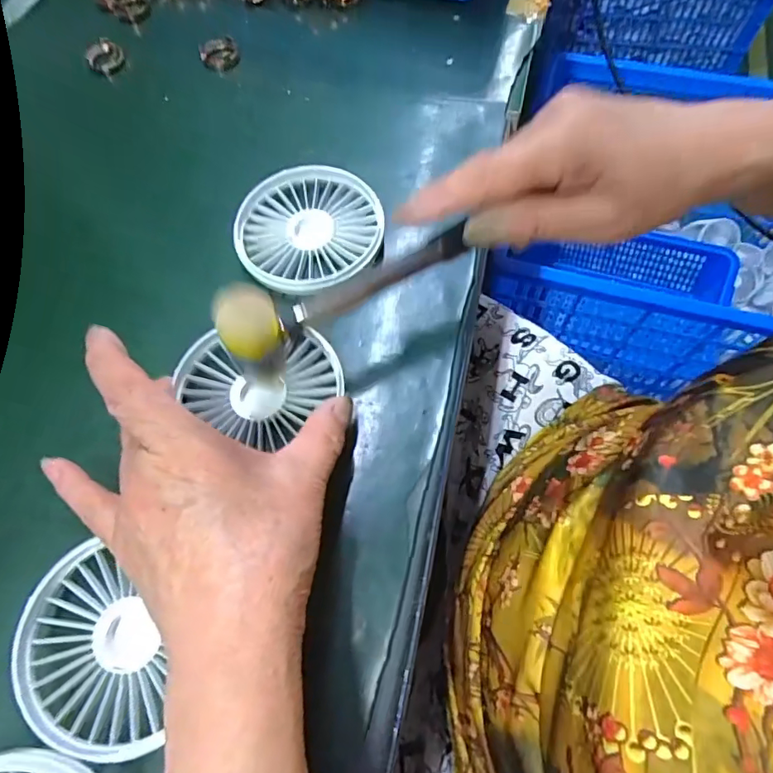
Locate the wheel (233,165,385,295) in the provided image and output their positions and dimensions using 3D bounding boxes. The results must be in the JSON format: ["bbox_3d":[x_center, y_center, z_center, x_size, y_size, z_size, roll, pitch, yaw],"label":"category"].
[{"bbox_3d":[-0.047,-0.093,0.302,0.086,0.014,0.086,-1,68,2],"label":"wheel"}]

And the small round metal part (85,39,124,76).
[{"bbox_3d":[-0.209,-0.244,0.371,0.026,0.011,0.023,-32,70,-10],"label":"small round metal part"}]

